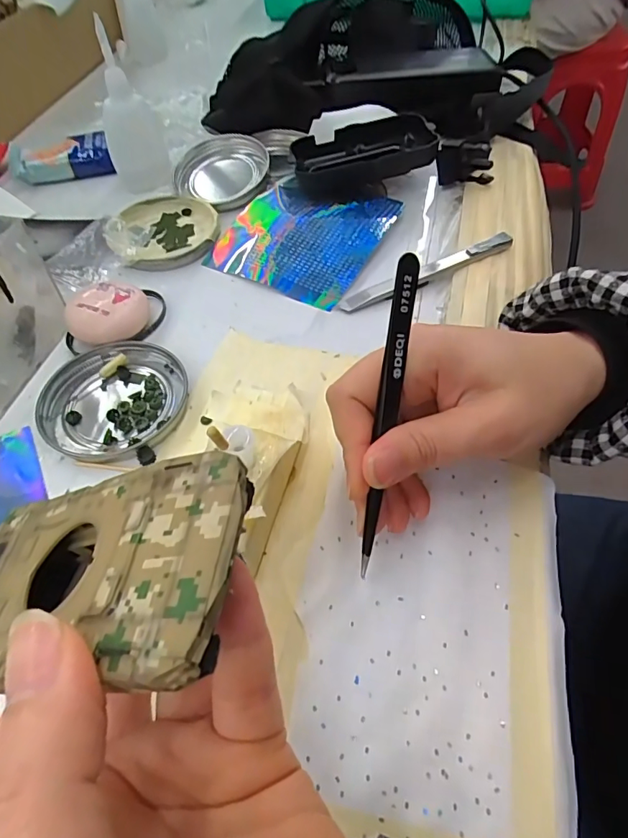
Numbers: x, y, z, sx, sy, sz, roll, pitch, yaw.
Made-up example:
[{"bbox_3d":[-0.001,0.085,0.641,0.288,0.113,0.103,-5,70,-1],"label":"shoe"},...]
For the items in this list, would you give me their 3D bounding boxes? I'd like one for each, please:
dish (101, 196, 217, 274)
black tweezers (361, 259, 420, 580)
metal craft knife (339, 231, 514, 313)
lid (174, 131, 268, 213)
[{"bbox_3d":[-0.113,-0.141,0.360,0.078,0.013,0.078,-1,55,1],"label":"dish"},{"bbox_3d":[0.030,0.002,0.198,0.009,0.131,0.008,8,16,7],"label":"black tweezers"},{"bbox_3d":[0.076,-0.098,0.320,0.127,0.012,0.013,-23,58,-14],"label":"metal craft knife"},{"bbox_3d":[-0.076,-0.202,0.389,0.067,0.015,0.074,14,57,11],"label":"lid"}]

